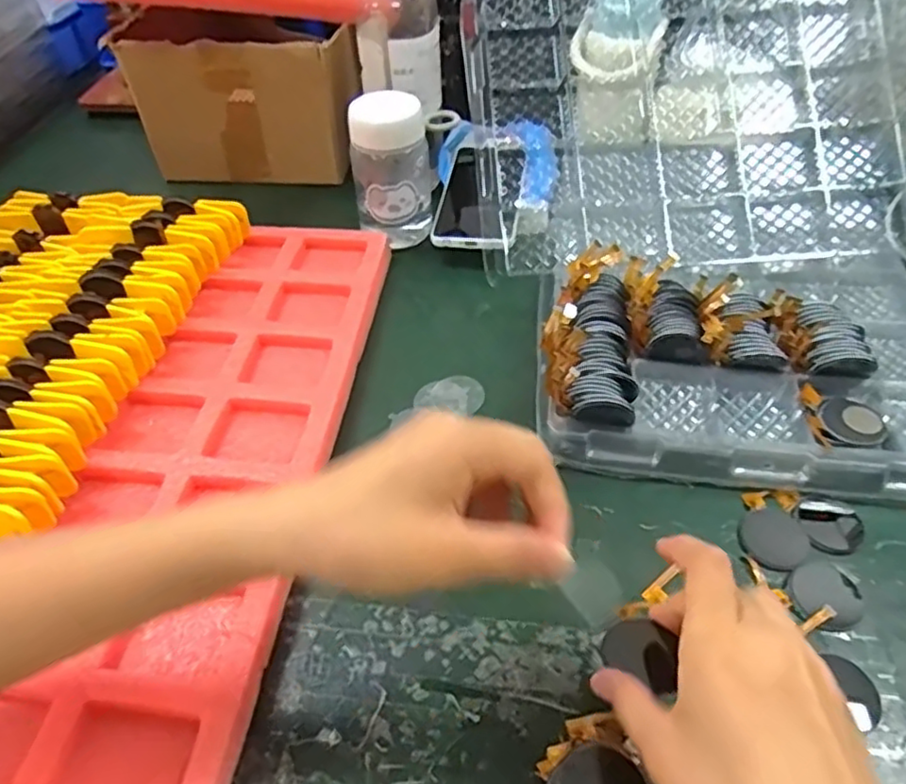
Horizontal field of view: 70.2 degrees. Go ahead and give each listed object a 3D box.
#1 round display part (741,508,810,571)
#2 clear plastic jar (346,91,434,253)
[{"bbox_3d":[0.205,0.093,0.410,0.040,0.004,0.043,-1,47,1],"label":"round display part"},{"bbox_3d":[-0.057,-0.211,0.615,0.071,0.135,0.079,-4,47,-1],"label":"clear plastic jar"}]

